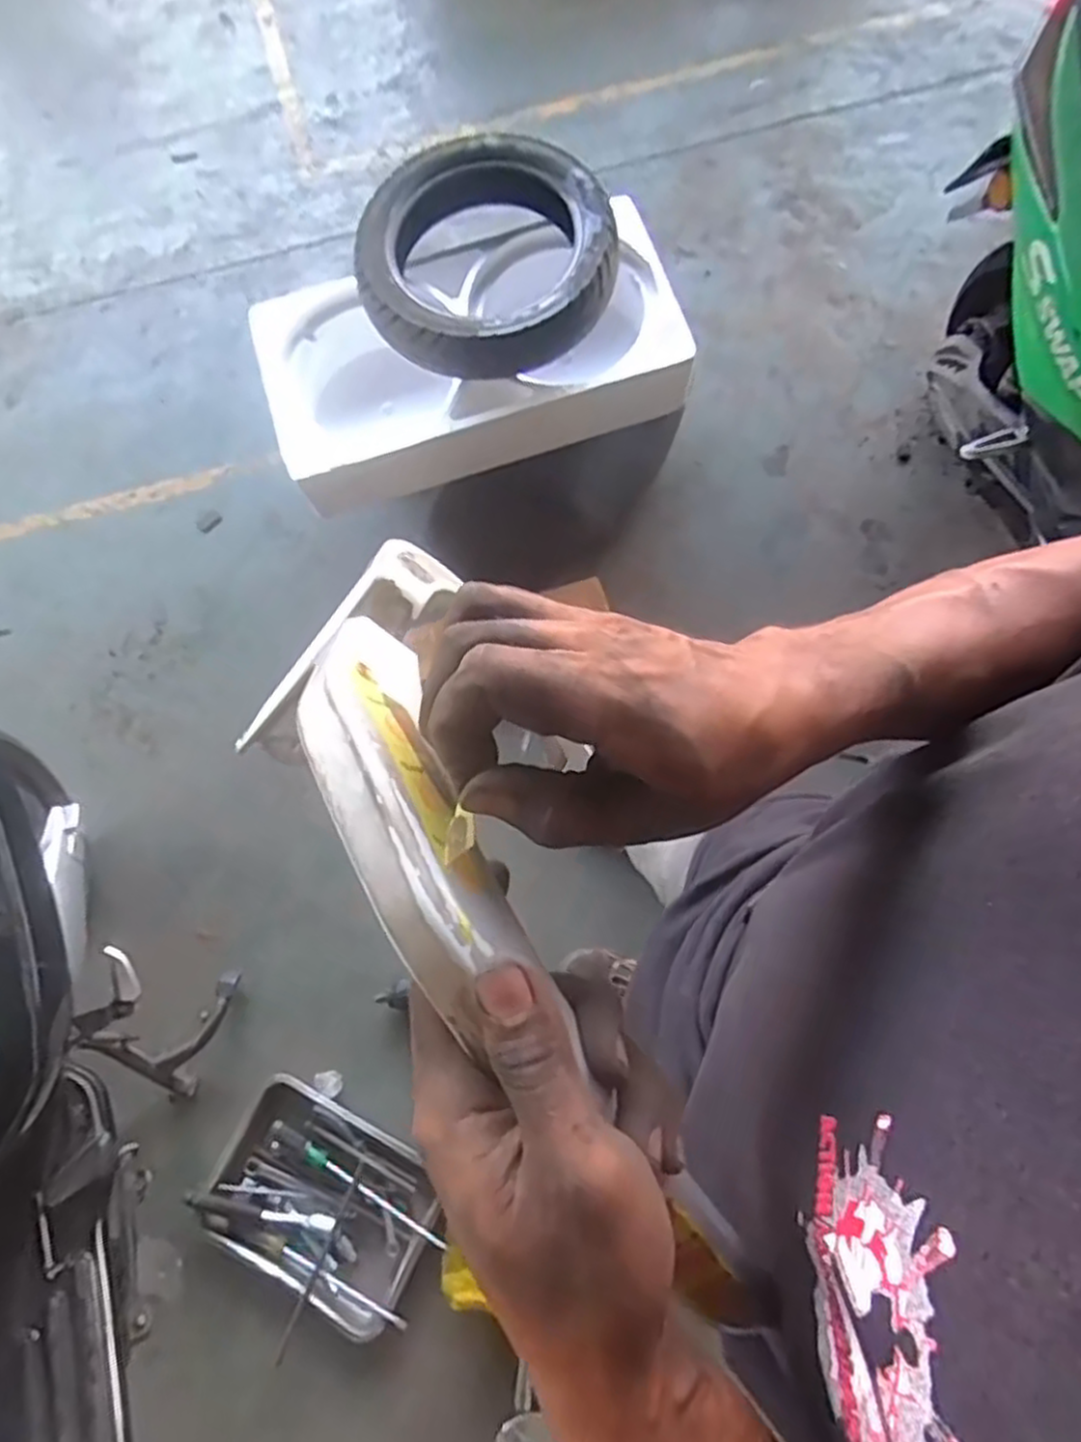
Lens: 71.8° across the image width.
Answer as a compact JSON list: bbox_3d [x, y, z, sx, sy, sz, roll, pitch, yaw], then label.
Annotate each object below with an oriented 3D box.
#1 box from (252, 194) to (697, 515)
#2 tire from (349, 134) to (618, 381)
[{"bbox_3d":[-0.120,-0.641,1.330,0.727,0.190,0.338,-17,73,-2],"label":"box"},{"bbox_3d":[-0.091,-0.791,1.254,0.430,0.112,0.423,-1,73,3],"label":"tire"}]

